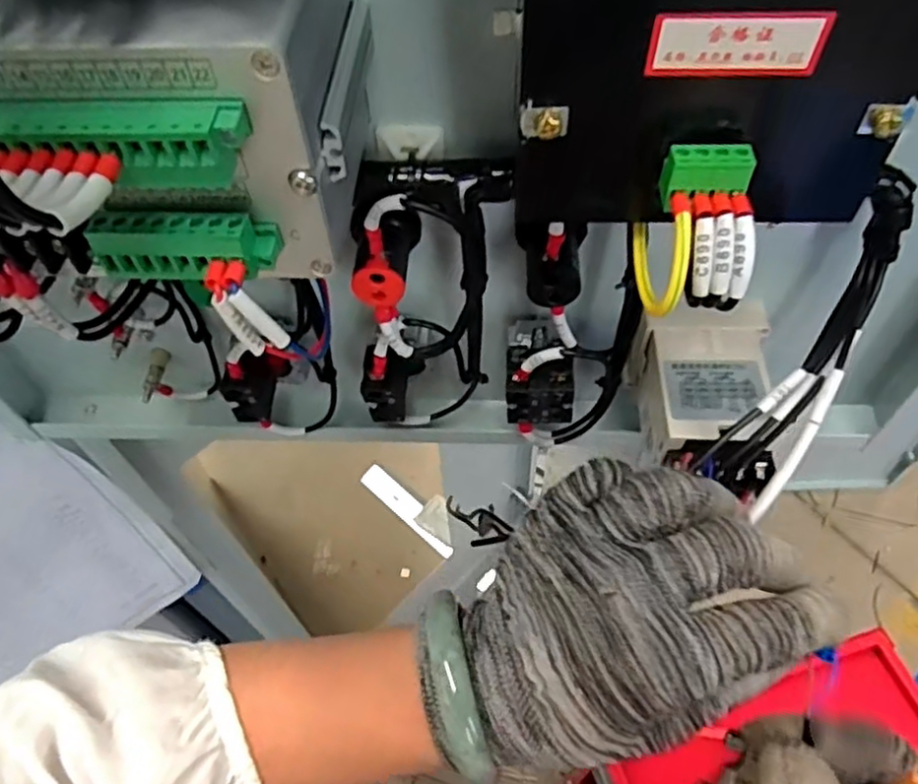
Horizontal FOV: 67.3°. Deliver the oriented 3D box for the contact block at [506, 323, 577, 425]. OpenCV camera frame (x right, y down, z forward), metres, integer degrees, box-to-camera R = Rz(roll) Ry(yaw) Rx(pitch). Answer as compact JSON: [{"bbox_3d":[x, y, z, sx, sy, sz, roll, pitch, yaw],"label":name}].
[{"bbox_3d":[0.038,-0.008,0.320,0.031,0.031,0.036,1,55,3],"label":"contact block"}]

